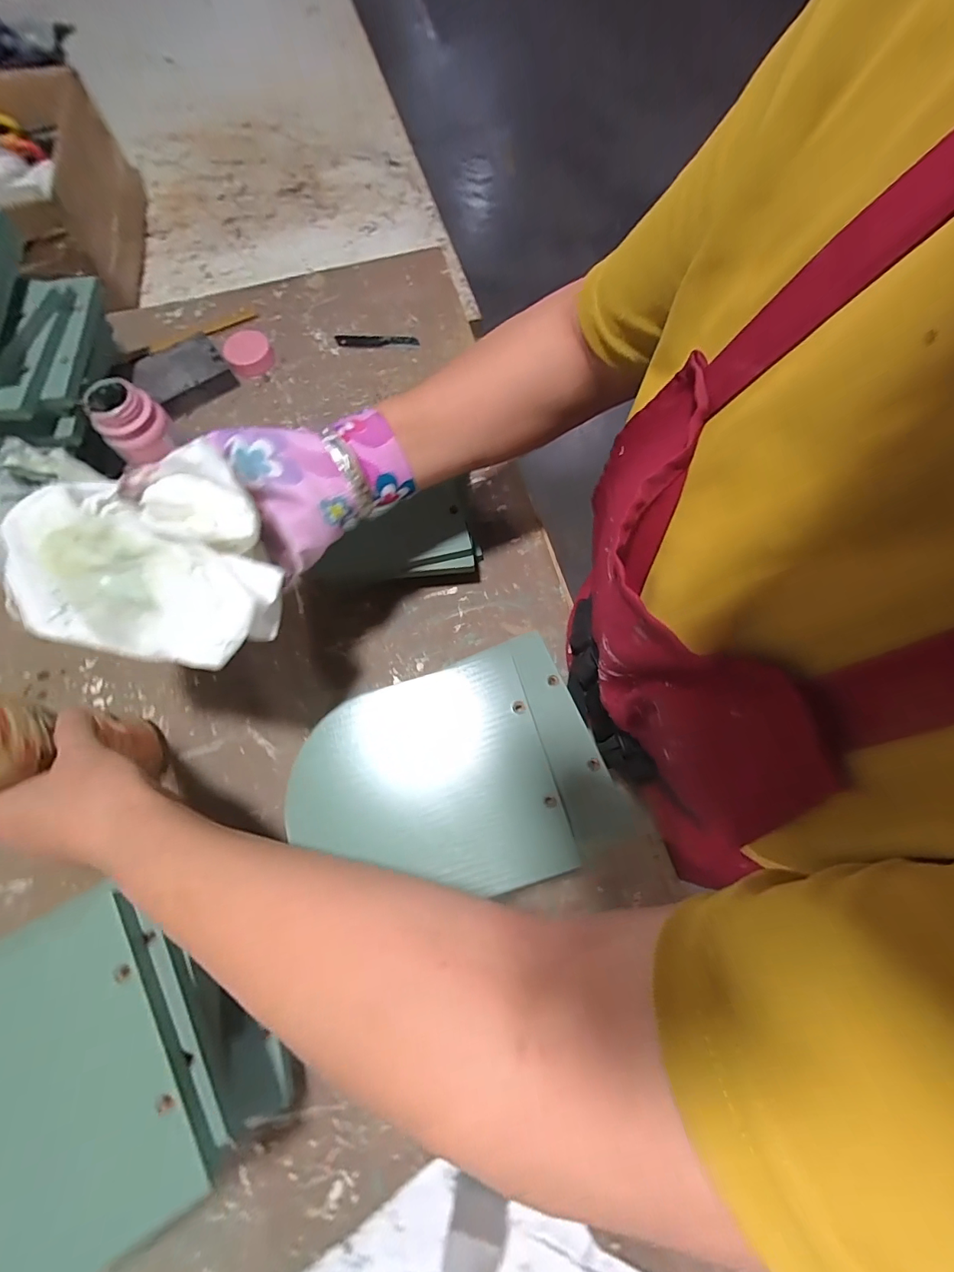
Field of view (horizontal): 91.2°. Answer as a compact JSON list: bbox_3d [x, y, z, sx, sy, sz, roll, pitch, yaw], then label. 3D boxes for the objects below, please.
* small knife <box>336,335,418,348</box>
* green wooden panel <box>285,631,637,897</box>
[{"bbox_3d":[-0.116,-0.344,0.545,0.096,0.004,0.018,1,72,2],"label":"small knife"},{"bbox_3d":[-0.015,0.095,0.312,0.197,0.025,0.148,-23,73,-6],"label":"green wooden panel"}]

